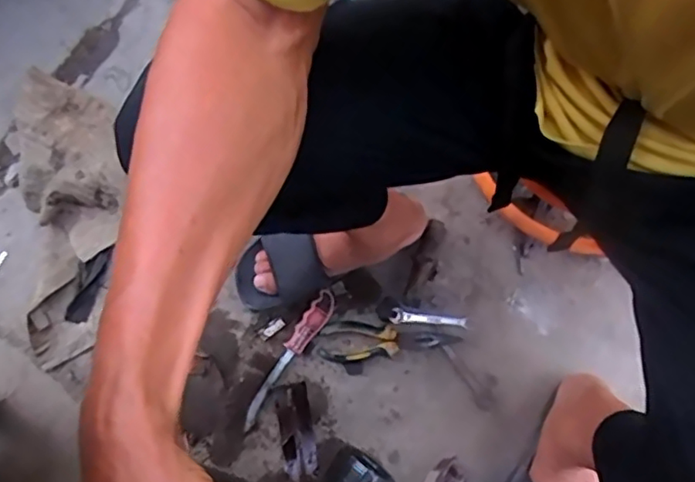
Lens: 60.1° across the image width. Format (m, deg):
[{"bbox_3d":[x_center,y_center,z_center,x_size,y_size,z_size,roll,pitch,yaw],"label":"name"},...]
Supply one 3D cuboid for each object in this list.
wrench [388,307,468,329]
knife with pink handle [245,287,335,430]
[{"bbox_3d":[0.113,0.109,0.837,0.106,0.005,0.021,7,77,3],"label":"wrench"},{"bbox_3d":[-0.084,0.159,0.829,0.031,0.028,0.210,35,80,9],"label":"knife with pink handle"}]

